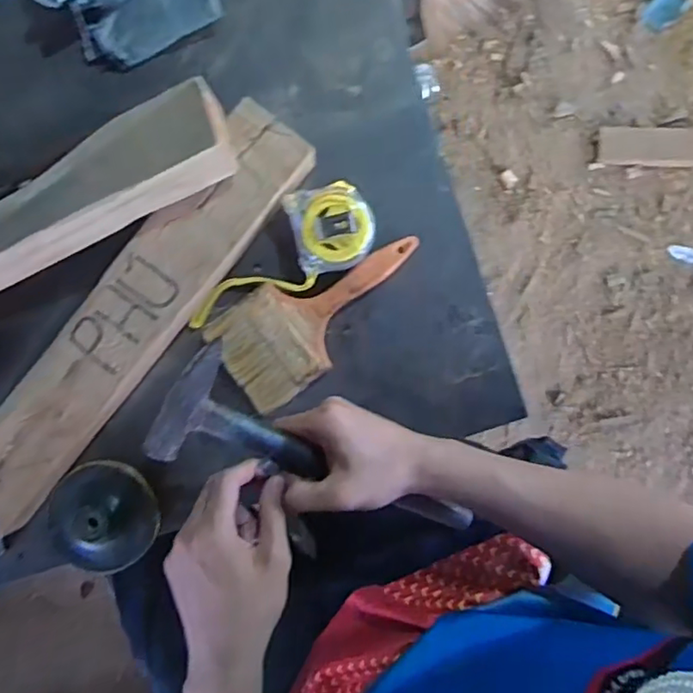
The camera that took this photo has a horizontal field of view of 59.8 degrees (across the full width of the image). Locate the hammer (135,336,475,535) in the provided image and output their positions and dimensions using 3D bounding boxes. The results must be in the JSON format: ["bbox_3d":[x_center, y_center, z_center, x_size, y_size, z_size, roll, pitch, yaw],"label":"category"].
[{"bbox_3d":[-0.014,0.091,0.472,0.264,0.031,0.088,28,93,-22],"label":"hammer"}]

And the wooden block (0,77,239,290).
[{"bbox_3d":[-0.208,-0.122,0.472,0.245,0.048,0.074,-26,88,0],"label":"wooden block"}]

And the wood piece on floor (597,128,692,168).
[{"bbox_3d":[0.695,-0.426,1.286,0.298,0.027,0.079,1,88,1],"label":"wood piece on floor"}]

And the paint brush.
[{"bbox_3d":[-0.020,-0.031,0.515,0.185,0.024,0.088,-35,88,0],"label":"paint brush"}]

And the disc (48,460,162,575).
[{"bbox_3d":[-0.210,0.147,0.503,0.097,0.031,0.091,0,88,1],"label":"disc"}]

